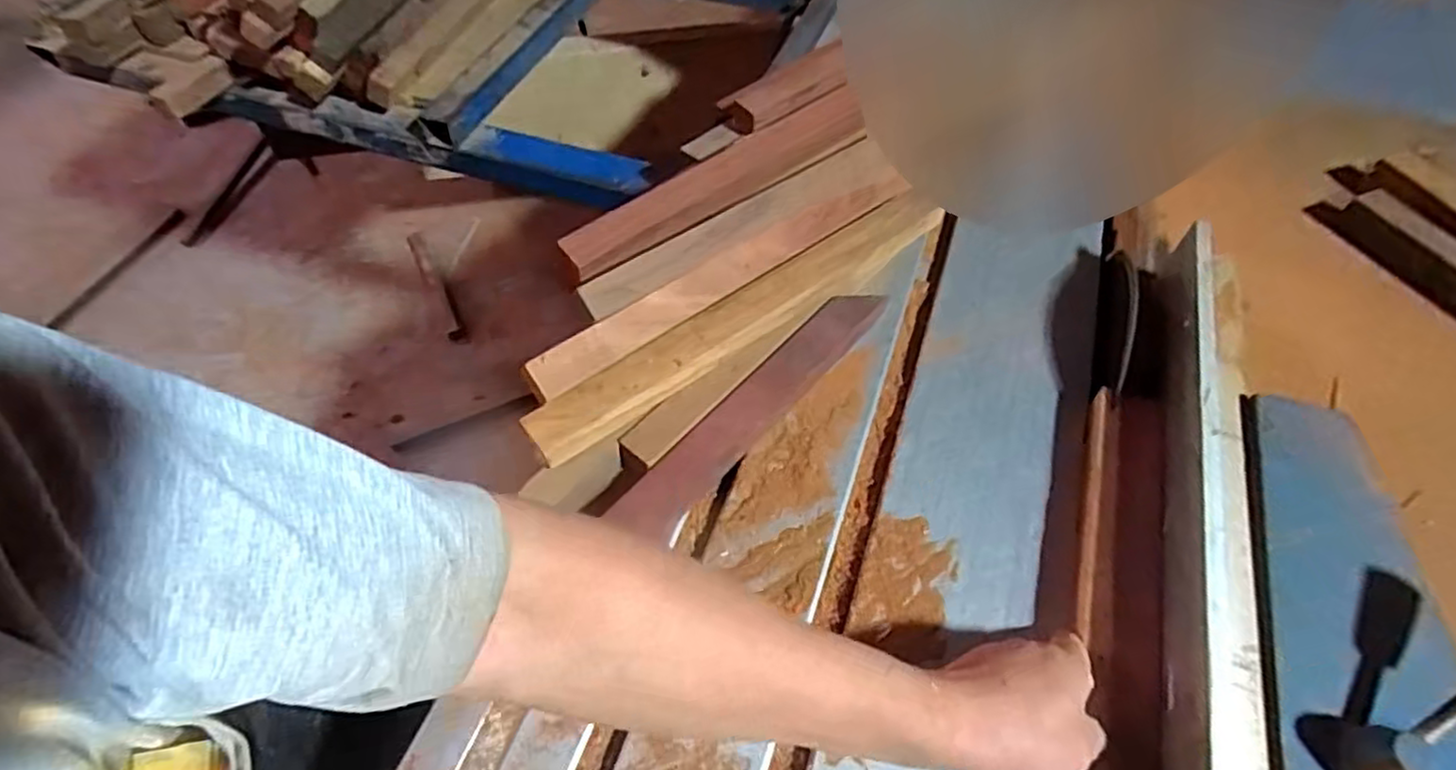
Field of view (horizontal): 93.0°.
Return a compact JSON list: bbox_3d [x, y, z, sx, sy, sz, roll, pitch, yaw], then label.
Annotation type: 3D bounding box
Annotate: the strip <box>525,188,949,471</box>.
[{"bbox_3d":[0.025,-0.062,0.559,0.409,0.022,0.044,-34,87,-21],"label":"strip"}]

